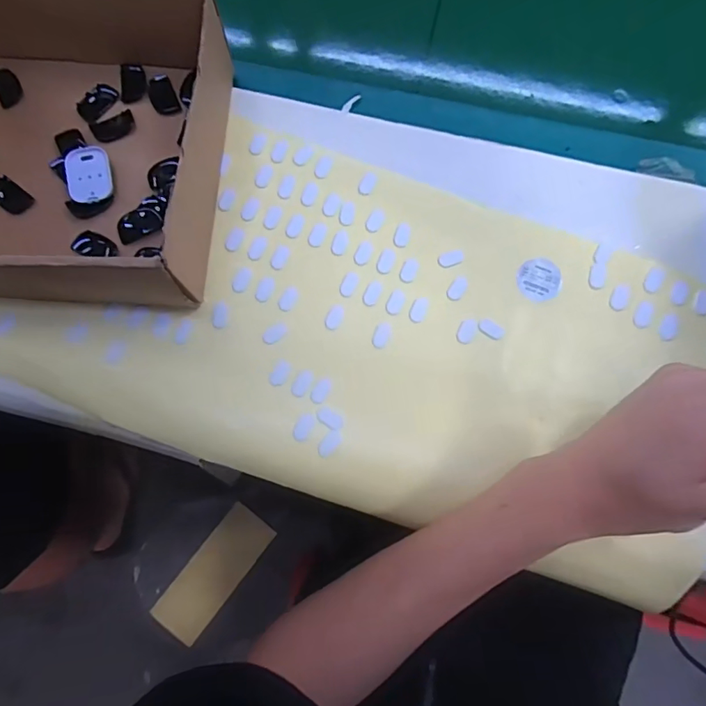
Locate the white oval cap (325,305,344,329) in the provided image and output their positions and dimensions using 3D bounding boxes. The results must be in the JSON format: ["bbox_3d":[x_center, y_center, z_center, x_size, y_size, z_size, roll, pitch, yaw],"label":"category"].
[{"bbox_3d":[-0.012,-0.024,0.345,0.011,0.004,0.017,15,76,4],"label":"white oval cap"}]

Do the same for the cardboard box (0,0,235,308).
[{"bbox_3d":[-0.192,-0.139,0.333,0.195,0.071,0.205,4,75,2],"label":"cardboard box"}]

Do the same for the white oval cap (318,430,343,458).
[{"bbox_3d":[-0.015,0.056,0.320,0.010,0.004,0.018,37,78,9],"label":"white oval cap"}]

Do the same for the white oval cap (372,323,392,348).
[{"bbox_3d":[0.020,-0.012,0.341,0.010,0.004,0.018,19,76,5],"label":"white oval cap"}]

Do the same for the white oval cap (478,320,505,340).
[{"bbox_3d":[0.093,-0.016,0.342,0.018,0.004,0.010,28,77,7],"label":"white oval cap"}]

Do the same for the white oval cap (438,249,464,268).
[{"bbox_3d":[0.068,-0.066,0.353,0.018,0.004,0.011,-12,76,-3],"label":"white oval cap"}]

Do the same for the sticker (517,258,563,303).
[{"bbox_3d":[0.128,-0.050,0.351,0.030,0.004,0.030,-1,79,4],"label":"sticker"}]

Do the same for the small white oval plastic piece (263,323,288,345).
[{"bbox_3d":[-0.052,-0.013,0.341,0.018,0.004,0.010,-43,79,-10],"label":"small white oval plastic piece"}]

